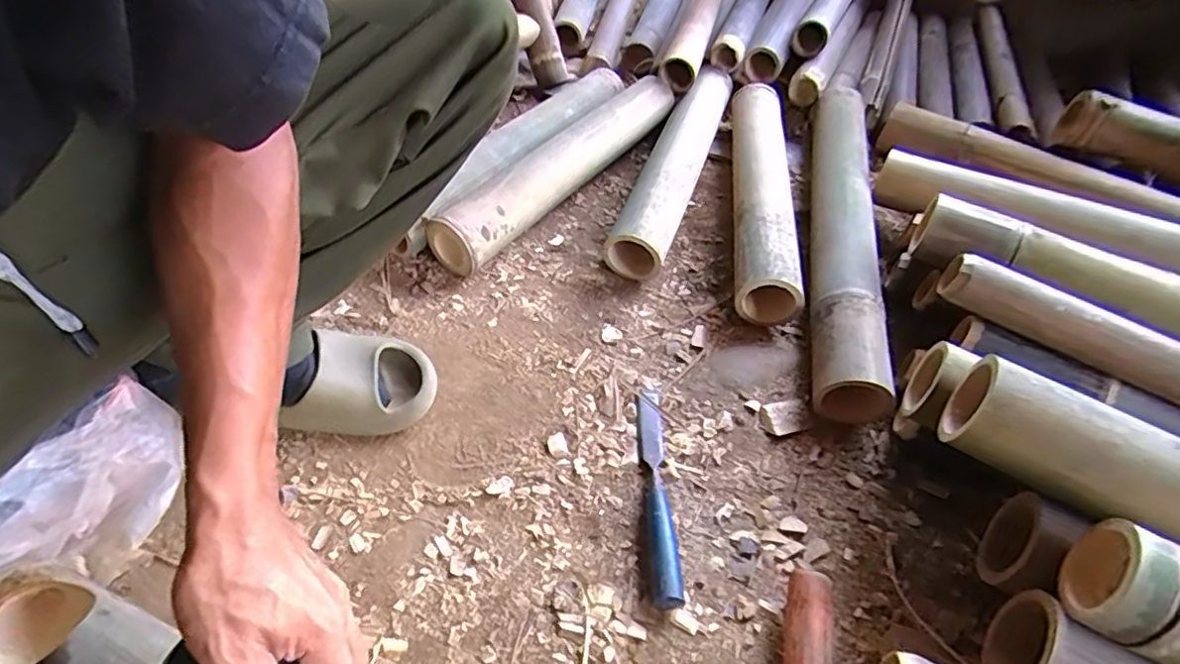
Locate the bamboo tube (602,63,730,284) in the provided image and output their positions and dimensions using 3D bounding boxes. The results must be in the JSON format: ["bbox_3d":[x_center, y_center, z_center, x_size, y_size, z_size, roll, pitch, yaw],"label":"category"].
[{"bbox_3d":[0.129,-0.258,0.905,0.075,0.075,0.457,18,53,9],"label":"bamboo tube"}]

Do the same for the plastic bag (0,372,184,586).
[{"bbox_3d":[-0.395,0.142,0.438,0.055,0.101,0.219,20,48,11],"label":"plastic bag"}]

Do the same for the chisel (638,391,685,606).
[{"bbox_3d":[0.064,0.144,0.568,0.027,0.024,0.223,4,47,-3],"label":"chisel"}]

